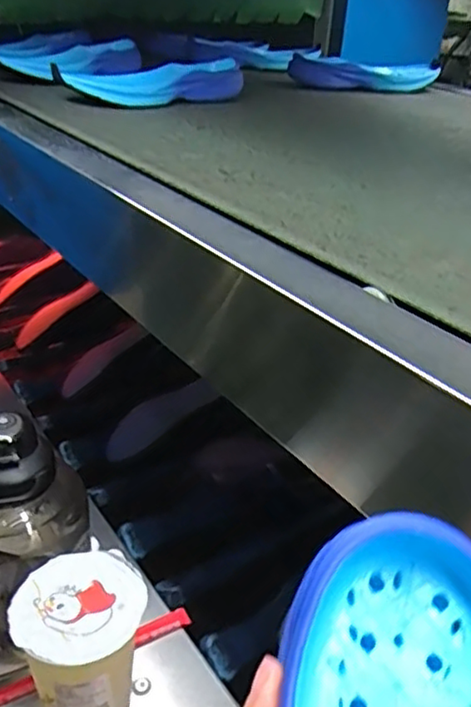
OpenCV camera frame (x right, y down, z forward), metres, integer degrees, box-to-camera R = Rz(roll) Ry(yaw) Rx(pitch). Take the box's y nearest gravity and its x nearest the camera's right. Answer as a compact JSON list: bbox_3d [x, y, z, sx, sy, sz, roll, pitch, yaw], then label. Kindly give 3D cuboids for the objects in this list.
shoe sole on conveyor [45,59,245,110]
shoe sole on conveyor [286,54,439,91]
[{"bbox_3d":[-0.100,-0.332,0.783,0.245,0.042,0.076,-15,36,-28],"label":"shoe sole on conveyor"},{"bbox_3d":[0.203,-0.441,1.002,0.234,0.038,0.075,10,31,9],"label":"shoe sole on conveyor"}]

